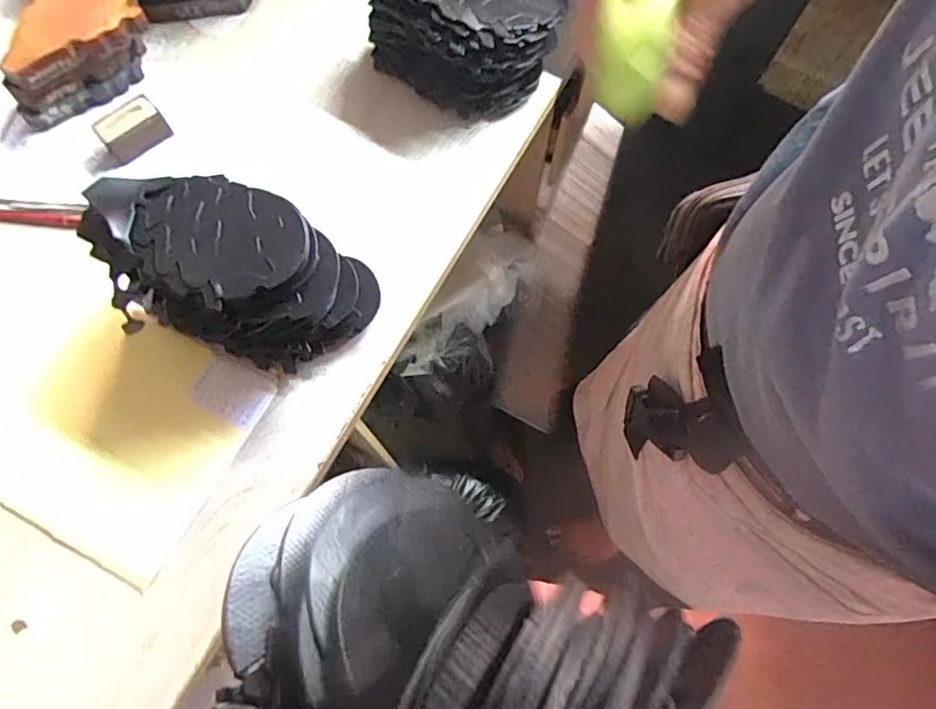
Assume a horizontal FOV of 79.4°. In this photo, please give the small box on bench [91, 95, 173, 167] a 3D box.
[{"bbox_3d":[-0.360,-0.242,0.604,0.066,0.038,0.034,-32,74,-10],"label":"small box on bench"}]

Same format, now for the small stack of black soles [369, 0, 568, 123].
[{"bbox_3d":[-0.004,-0.328,0.605,0.199,0.117,0.118,-3,71,-1],"label":"small stack of black soles"}]

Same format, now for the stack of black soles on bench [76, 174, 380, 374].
[{"bbox_3d":[-0.196,-0.059,0.488,0.210,0.144,0.122,12,72,4],"label":"stack of black soles on bench"}]

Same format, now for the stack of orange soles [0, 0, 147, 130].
[{"bbox_3d":[-0.432,-0.334,0.621,0.166,0.078,0.085,-37,75,-11],"label":"stack of orange soles"}]

